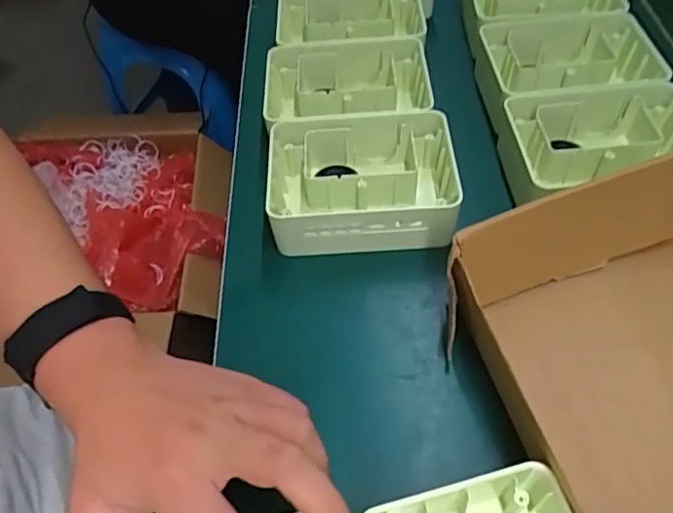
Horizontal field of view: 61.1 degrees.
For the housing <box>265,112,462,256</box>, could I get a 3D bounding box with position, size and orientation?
[{"bbox_3d":[0.019,-0.058,0.453,0.142,0.053,0.103,-1,53,1],"label":"housing"}]

